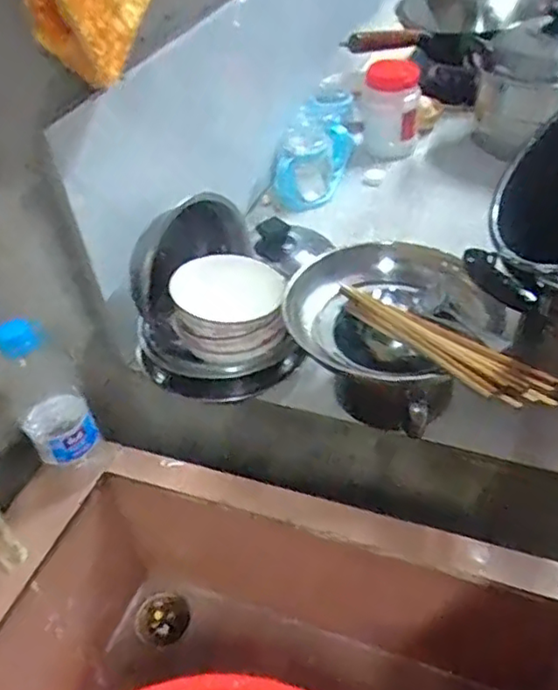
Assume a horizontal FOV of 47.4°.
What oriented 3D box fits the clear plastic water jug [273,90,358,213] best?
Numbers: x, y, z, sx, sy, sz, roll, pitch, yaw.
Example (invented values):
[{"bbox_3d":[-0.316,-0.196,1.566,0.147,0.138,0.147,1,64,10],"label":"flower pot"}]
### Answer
[{"bbox_3d":[0.062,-0.338,1.095,0.097,0.105,0.245,7,44,16],"label":"clear plastic water jug"}]

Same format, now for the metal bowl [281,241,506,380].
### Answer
[{"bbox_3d":[0.119,-0.033,0.646,0.195,0.065,0.209,-4,42,4],"label":"metal bowl"}]

